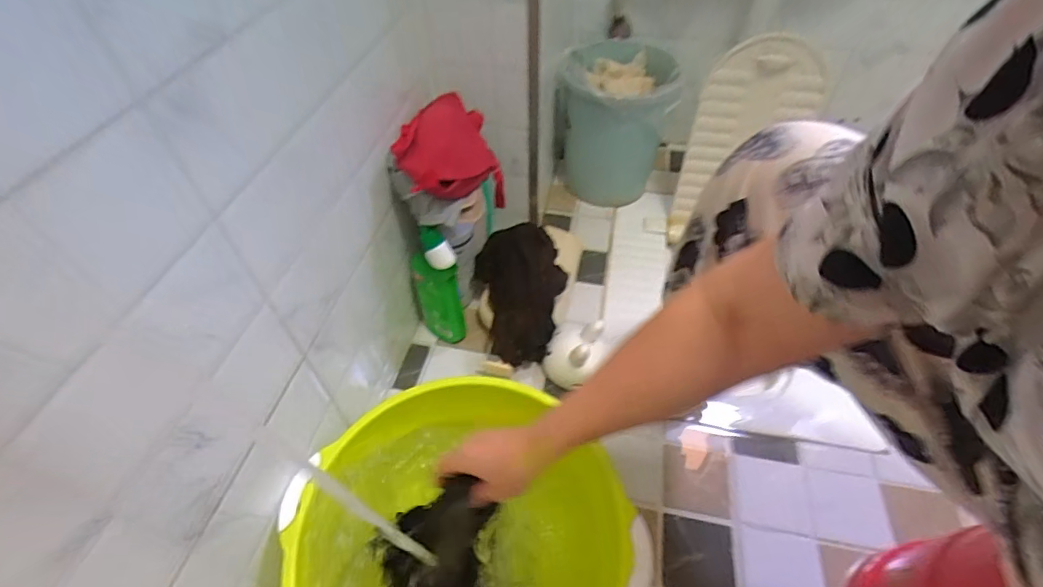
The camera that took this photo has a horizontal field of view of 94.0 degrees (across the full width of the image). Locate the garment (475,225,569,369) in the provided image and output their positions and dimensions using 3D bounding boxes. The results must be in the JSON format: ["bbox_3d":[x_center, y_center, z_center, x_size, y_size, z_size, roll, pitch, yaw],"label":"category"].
[{"bbox_3d":[-0.002,0.004,0.827,0.128,0.153,0.199,-12,48,-10],"label":"garment"}]

